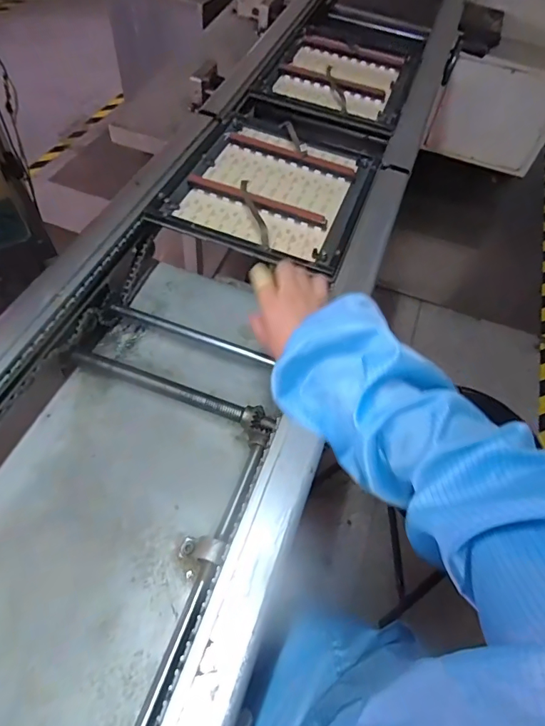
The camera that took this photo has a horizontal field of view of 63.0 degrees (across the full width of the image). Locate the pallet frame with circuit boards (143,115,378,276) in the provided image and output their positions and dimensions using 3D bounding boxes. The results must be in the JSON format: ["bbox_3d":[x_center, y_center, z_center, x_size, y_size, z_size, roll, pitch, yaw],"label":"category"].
[{"bbox_3d":[0.007,-0.271,0.667,0.254,0.052,0.284,16,53,11],"label":"pallet frame with circuit boards"}]

